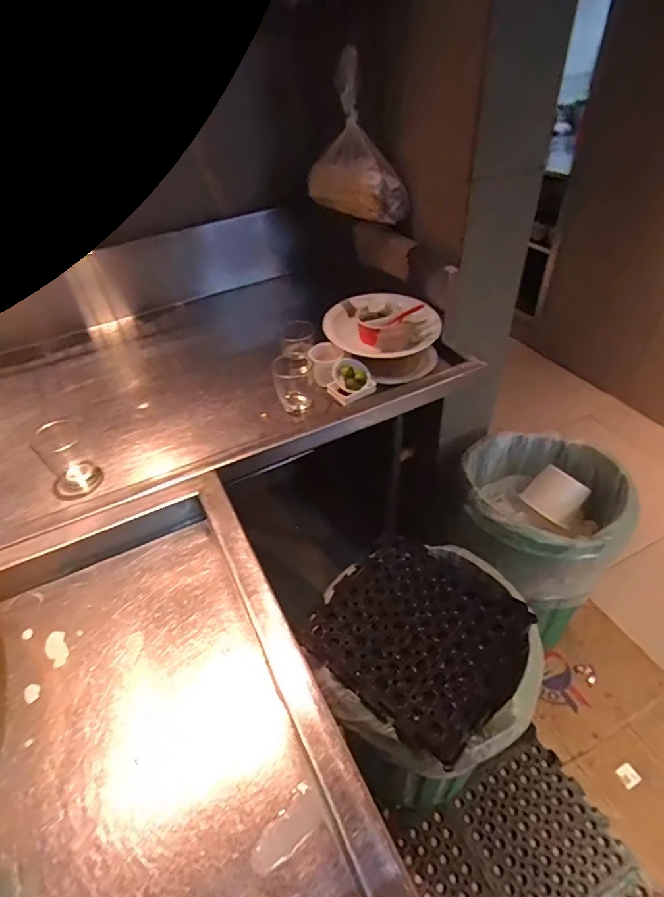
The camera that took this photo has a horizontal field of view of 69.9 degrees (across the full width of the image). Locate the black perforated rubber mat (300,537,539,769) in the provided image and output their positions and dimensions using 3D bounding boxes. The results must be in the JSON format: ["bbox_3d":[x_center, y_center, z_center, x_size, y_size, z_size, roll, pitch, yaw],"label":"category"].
[{"bbox_3d":[0.163,0.311,0.831,0.314,0.039,0.322,26,50,30],"label":"black perforated rubber mat"}]

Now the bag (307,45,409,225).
[{"bbox_3d":[0.048,-0.672,1.033,0.081,0.280,0.259,-29,47,-25],"label":"bag"}]

